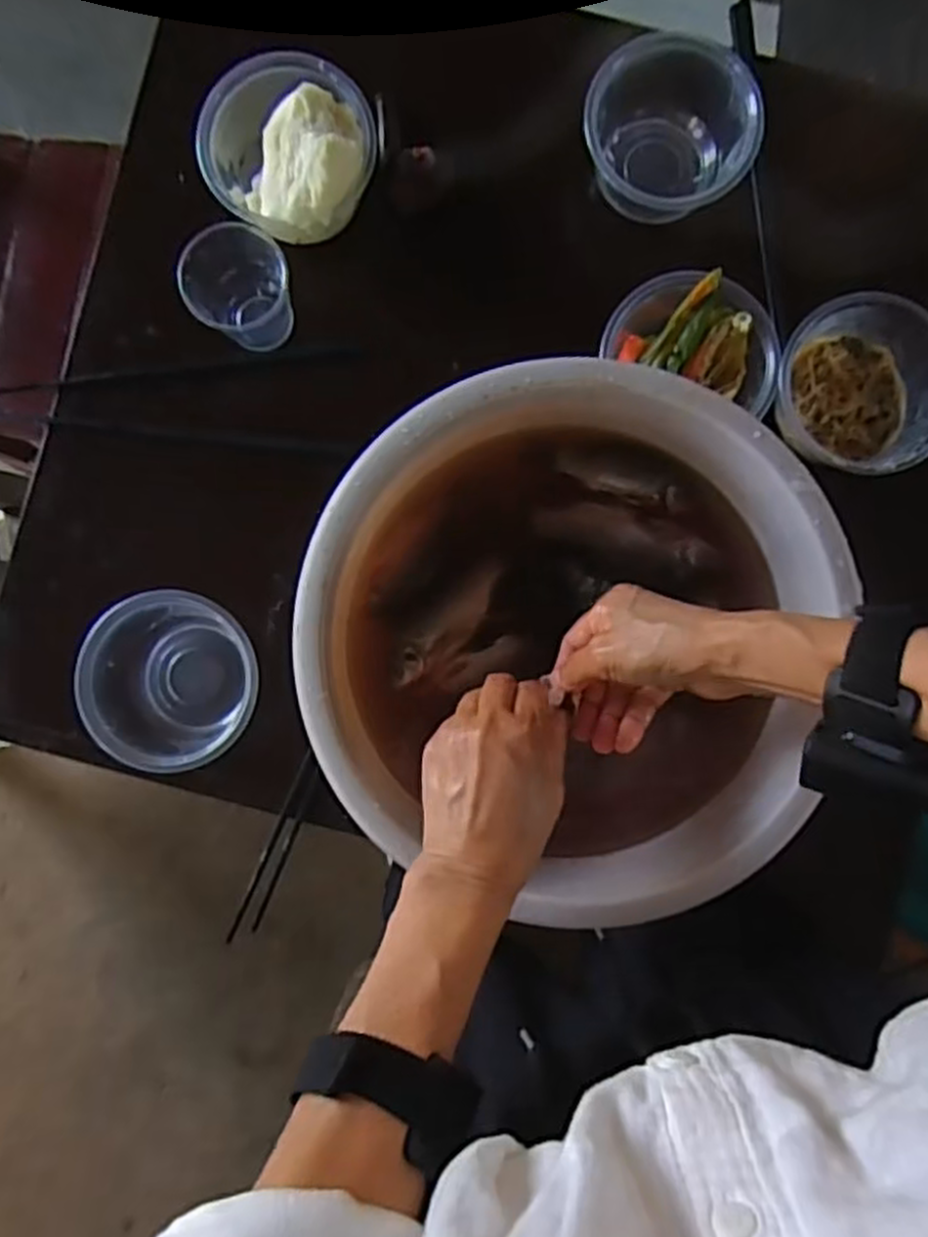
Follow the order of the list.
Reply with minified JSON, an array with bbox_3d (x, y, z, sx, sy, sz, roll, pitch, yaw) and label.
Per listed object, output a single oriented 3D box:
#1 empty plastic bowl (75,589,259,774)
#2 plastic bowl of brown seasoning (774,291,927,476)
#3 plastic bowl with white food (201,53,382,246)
[{"bbox_3d":[-0.192,0.041,0.530,0.107,0.069,0.109,0,89,0],"label":"empty plastic bowl"},{"bbox_3d":[0.266,-0.154,0.530,0.106,0.053,0.114,0,89,0],"label":"plastic bowl of brown seasoning"},{"bbox_3d":[-0.116,-0.314,0.537,0.099,0.079,0.107,0,89,0],"label":"plastic bowl with white food"}]

